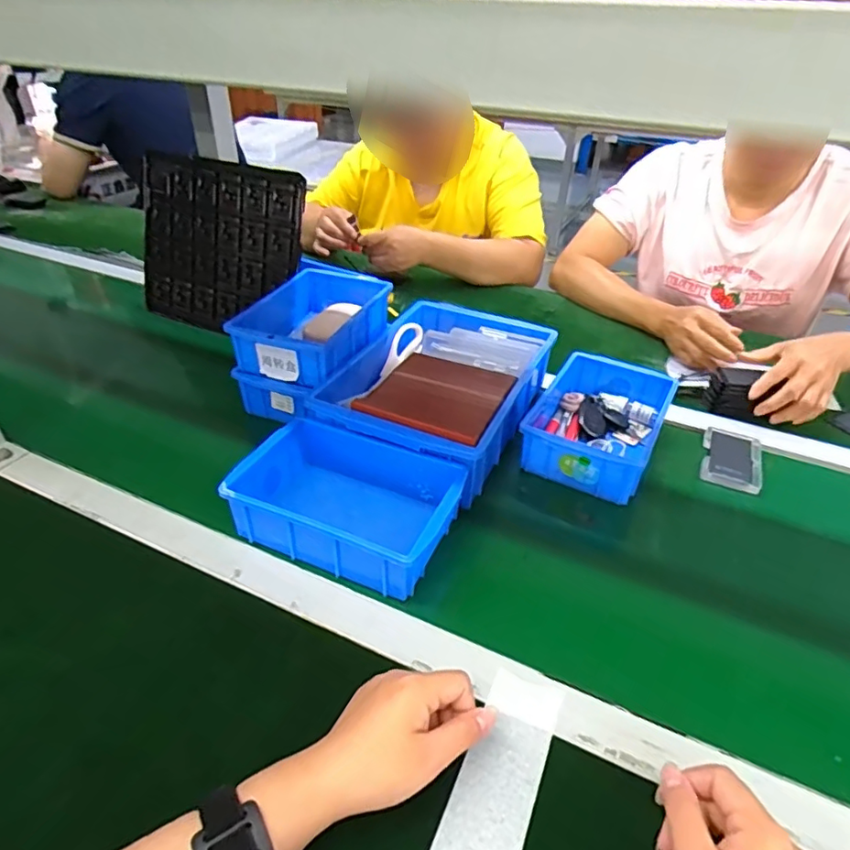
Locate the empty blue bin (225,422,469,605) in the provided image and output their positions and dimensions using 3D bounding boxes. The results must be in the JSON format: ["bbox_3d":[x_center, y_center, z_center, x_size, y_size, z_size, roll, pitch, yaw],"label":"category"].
[{"bbox_3d":[-0.070,0.069,0.537,0.193,0.062,0.135,15,38,17],"label":"empty blue bin"}]

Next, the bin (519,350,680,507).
[{"bbox_3d":[0.205,-0.005,0.664,0.131,0.059,0.199,20,40,23],"label":"bin"}]

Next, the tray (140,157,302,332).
[{"bbox_3d":[-0.315,-0.267,0.842,0.288,0.235,0.031,14,10,17],"label":"tray"}]

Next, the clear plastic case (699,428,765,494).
[{"bbox_3d":[0.359,0.039,0.655,0.063,0.009,0.100,17,39,20],"label":"clear plastic case"}]

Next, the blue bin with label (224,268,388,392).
[{"bbox_3d":[-0.132,-0.132,0.716,0.134,0.057,0.216,16,38,18],"label":"blue bin with label"}]

